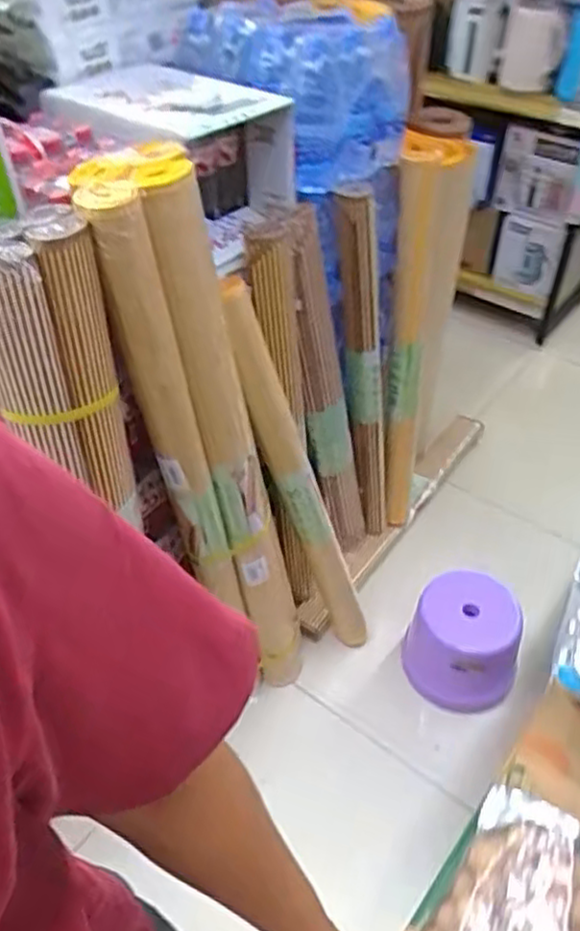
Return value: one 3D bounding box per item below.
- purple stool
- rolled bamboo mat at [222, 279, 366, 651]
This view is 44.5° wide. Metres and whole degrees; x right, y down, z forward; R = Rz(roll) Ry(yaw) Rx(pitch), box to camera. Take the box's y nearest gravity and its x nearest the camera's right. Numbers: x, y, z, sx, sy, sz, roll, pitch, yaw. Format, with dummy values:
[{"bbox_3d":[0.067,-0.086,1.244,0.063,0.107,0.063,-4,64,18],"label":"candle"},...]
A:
[{"bbox_3d":[0.363,0.382,1.524,0.217,0.232,0.212,10,45,12],"label":"purple stool"},{"bbox_3d":[0.013,0.051,1.391,0.074,0.850,0.071,10,41,43],"label":"rolled bamboo mat"}]

